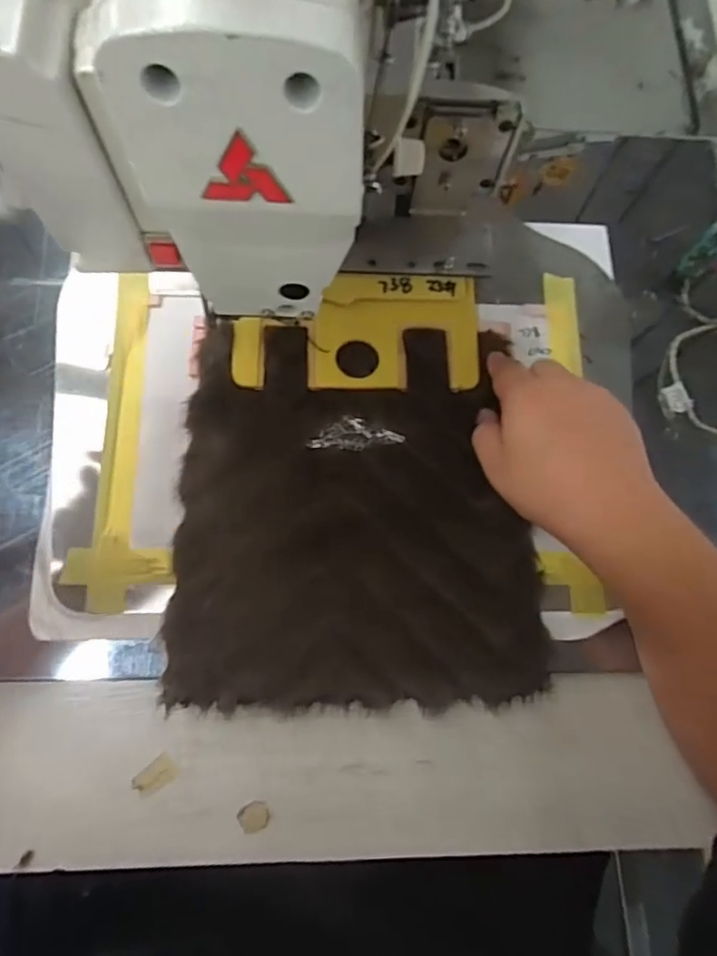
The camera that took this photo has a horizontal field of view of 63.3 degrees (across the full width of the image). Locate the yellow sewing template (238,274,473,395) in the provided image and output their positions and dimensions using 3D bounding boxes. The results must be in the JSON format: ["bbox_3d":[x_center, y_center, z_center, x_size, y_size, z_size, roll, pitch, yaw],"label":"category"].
[{"bbox_3d":[0.000,-0.112,0.440,0.183,0.006,0.091,1,80,-5],"label":"yellow sewing template"}]

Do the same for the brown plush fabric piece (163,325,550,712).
[{"bbox_3d":[-0.001,0.019,0.406,0.237,0.039,0.258,-1,70,1],"label":"brown plush fabric piece"}]

